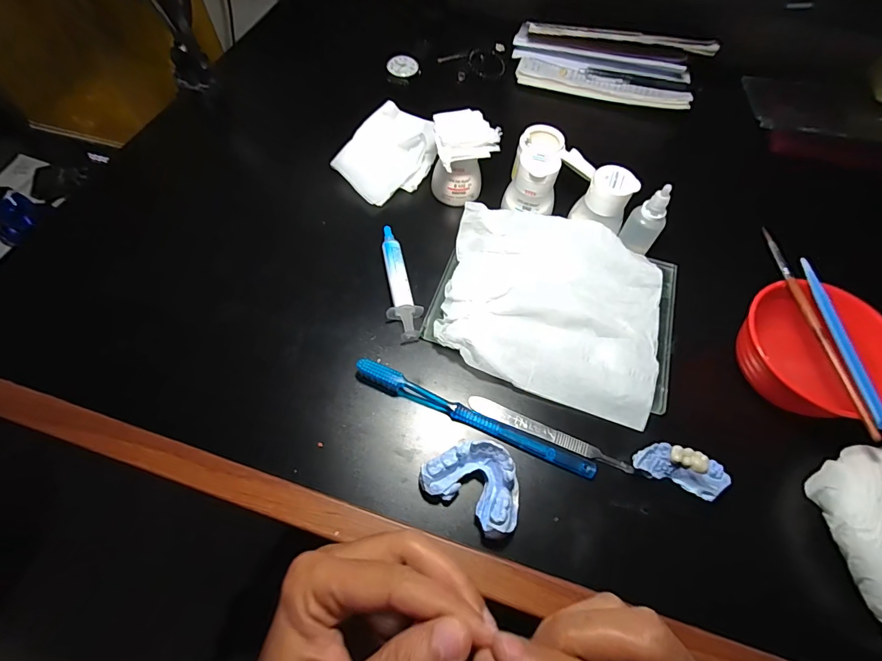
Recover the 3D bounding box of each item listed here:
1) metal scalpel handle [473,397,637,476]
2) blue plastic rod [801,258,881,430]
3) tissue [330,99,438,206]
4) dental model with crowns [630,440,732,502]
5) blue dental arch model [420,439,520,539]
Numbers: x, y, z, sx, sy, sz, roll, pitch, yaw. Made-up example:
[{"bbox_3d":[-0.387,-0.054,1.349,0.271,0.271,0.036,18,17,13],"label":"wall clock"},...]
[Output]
[{"bbox_3d":[0.080,0.077,0.317,0.124,0.005,0.014,22,63,8],"label":"metal scalpel handle"},{"bbox_3d":[0.293,0.004,0.308,0.012,0.007,0.137,5,62,-1],"label":"blue plastic rod"},{"bbox_3d":[-0.052,-0.182,0.438,0.114,0.042,0.091,-41,72,-20],"label":"tissue"},{"bbox_3d":[0.167,0.096,0.295,0.060,0.019,0.024,21,63,8],"label":"dental model with crowns"},{"bbox_3d":[0.025,0.103,0.285,0.066,0.029,0.049,33,65,14],"label":"blue dental arch model"}]

